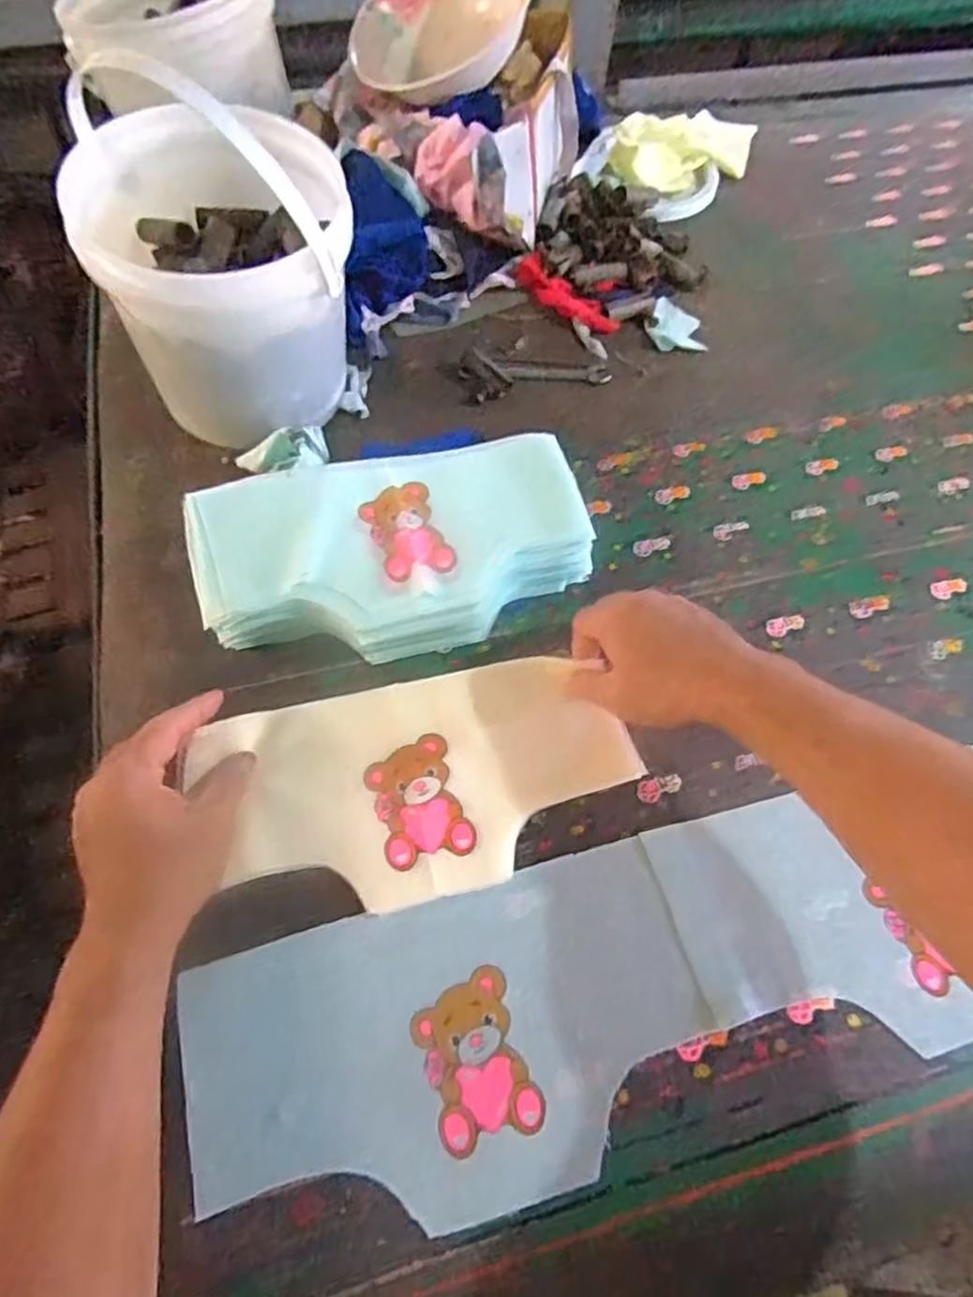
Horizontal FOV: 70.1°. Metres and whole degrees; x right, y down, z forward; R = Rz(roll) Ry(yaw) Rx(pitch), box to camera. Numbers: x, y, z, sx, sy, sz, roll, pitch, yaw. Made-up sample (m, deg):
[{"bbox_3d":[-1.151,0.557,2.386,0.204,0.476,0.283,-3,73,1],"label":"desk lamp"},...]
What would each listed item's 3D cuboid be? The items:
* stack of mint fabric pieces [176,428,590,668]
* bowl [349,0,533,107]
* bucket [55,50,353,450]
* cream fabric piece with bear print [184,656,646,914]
[{"bbox_3d":[-0.064,-0.078,0.537,0.302,0.070,0.152,-14,62,-11],"label":"stack of mint fabric pieces"},{"bbox_3d":[-0.057,-0.652,0.726,0.173,0.063,0.191,20,78,17],"label":"bowl"},{"bbox_3d":[-0.212,-0.314,0.566,0.191,0.215,0.203,1,61,-2],"label":"bucket"},{"bbox_3d":[-0.041,0.087,0.471,0.275,0.031,0.147,-13,60,-8],"label":"cream fabric piece with bear print"}]

